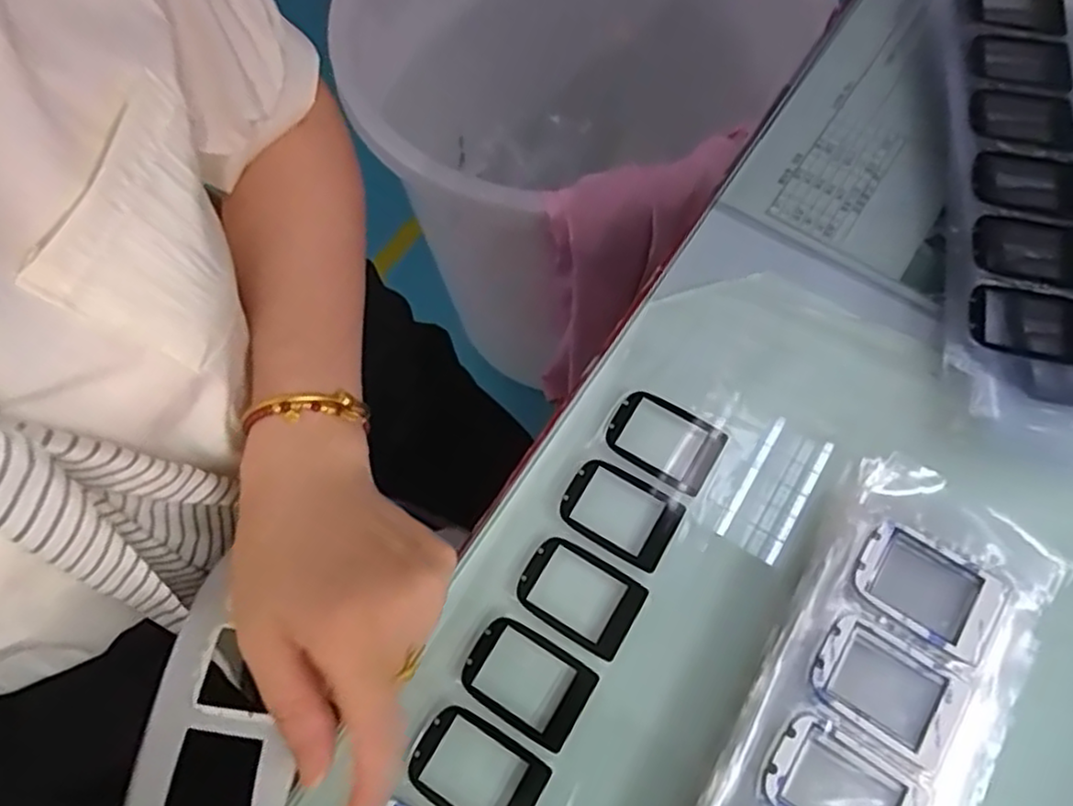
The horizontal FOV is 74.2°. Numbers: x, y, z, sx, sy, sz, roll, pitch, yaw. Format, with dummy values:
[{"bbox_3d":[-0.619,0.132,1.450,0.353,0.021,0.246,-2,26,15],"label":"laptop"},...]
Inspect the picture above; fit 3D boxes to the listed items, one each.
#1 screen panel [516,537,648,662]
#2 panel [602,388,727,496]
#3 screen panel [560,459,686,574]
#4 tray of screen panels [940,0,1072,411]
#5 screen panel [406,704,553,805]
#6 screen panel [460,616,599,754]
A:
[{"bbox_3d":[0.018,0.083,0.307,0.051,0.004,0.035,30,71,13],"label":"screen panel"},{"bbox_3d":[0.060,0.017,0.332,0.050,0.004,0.036,28,71,12],"label":"panel"},{"bbox_3d":[0.038,0.049,0.322,0.050,0.004,0.035,30,71,13],"label":"screen panel"},{"bbox_3d":[0.258,-0.136,0.377,0.080,0.030,0.296,10,68,6],"label":"tray of screen panels"},{"bbox_3d":[-0.025,0.147,0.281,0.051,0.004,0.036,29,71,13],"label":"screen panel"},{"bbox_3d":[-0.004,0.115,0.295,0.051,0.004,0.036,30,71,13],"label":"screen panel"}]

